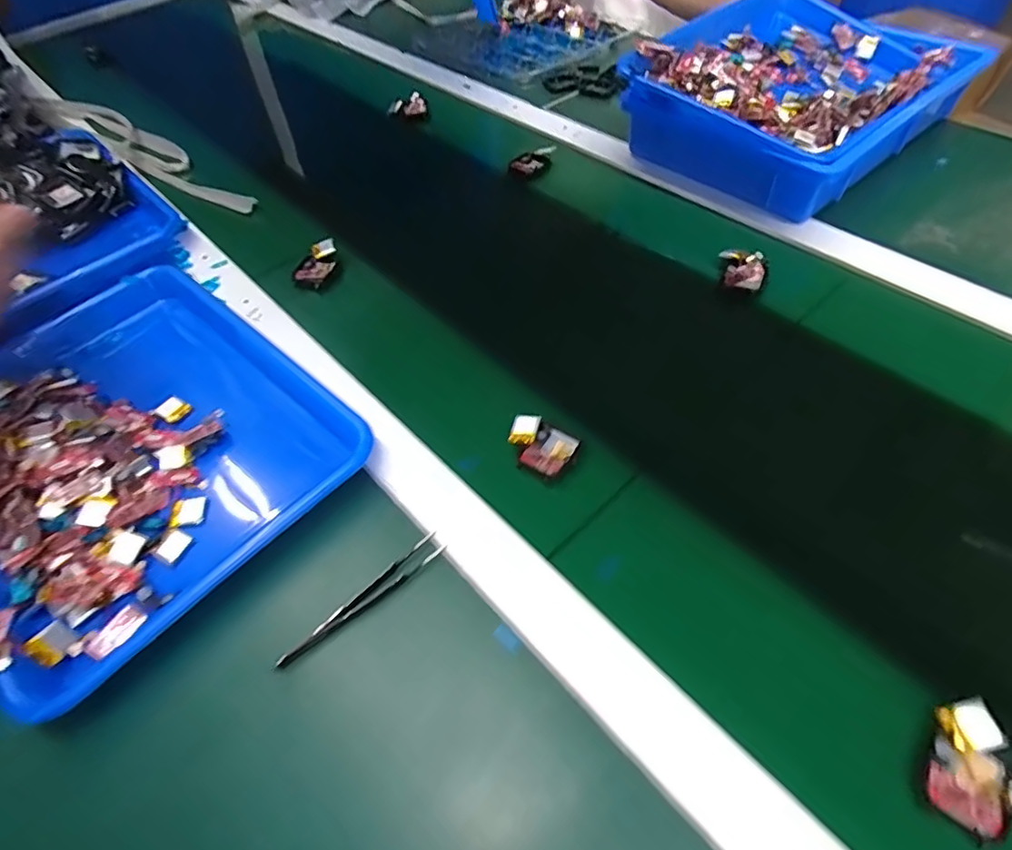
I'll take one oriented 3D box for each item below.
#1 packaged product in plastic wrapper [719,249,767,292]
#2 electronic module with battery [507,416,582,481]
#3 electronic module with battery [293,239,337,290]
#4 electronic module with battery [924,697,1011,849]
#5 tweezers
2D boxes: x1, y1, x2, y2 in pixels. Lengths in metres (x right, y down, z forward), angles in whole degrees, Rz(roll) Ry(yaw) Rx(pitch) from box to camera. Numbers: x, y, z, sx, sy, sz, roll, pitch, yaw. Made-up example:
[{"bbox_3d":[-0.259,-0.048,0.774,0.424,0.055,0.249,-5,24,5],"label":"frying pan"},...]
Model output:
[{"bbox_3d":[0.213,-0.142,0.498,0.035,0.020,0.039,6,54,9],"label":"packaged product in plastic wrapper"},{"bbox_3d":[0.026,0.014,0.399,0.048,0.015,0.042,18,57,17],"label":"electronic module with battery"},{"bbox_3d":[-0.185,-0.160,0.549,0.028,0.019,0.056,17,57,16],"label":"electronic module with battery"},{"bbox_3d":[0.226,0.165,0.267,0.036,0.015,0.057,20,58,19],"label":"electronic module with battery"},{"bbox_3d":[-0.088,0.105,0.341,0.113,0.010,0.014,-34,58,-19],"label":"tweezers"}]

